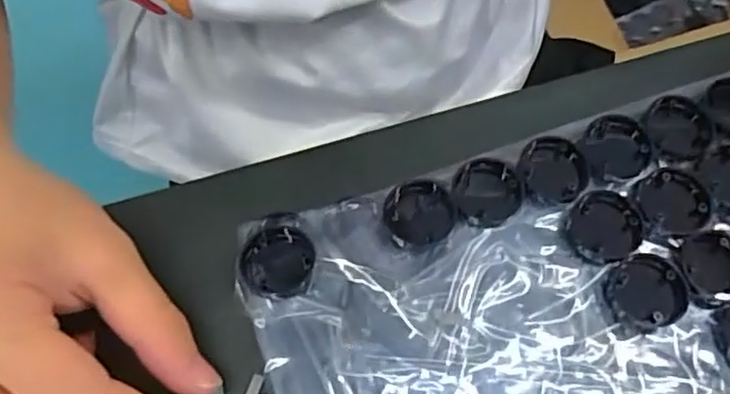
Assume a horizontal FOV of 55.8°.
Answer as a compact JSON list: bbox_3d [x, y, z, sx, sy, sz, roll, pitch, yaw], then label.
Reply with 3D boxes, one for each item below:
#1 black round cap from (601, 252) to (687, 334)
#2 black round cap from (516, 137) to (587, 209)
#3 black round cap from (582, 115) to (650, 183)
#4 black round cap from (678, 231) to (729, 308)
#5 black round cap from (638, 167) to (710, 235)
[{"bbox_3d":[0.112,0.038,0.276,0.031,0.004,0.028,-16,69,-8],"label":"black round cap"},{"bbox_3d":[0.080,-0.011,0.299,0.028,0.012,0.032,4,68,0],"label":"black round cap"},{"bbox_3d":[0.109,-0.021,0.303,0.028,0.013,0.028,0,68,-1],"label":"black round cap"},{"bbox_3d":[0.143,0.028,0.280,0.032,0.004,0.029,-12,69,-6],"label":"black round cap"},{"bbox_3d":[0.130,0.001,0.292,0.030,0.004,0.029,1,68,-1],"label":"black round cap"}]

